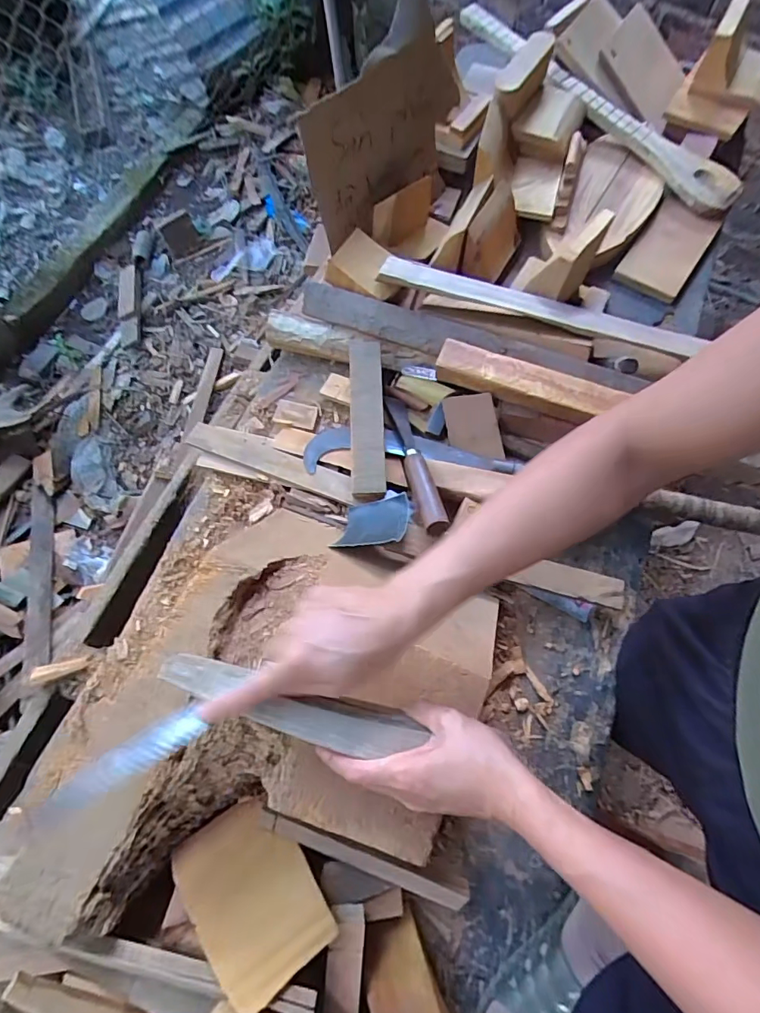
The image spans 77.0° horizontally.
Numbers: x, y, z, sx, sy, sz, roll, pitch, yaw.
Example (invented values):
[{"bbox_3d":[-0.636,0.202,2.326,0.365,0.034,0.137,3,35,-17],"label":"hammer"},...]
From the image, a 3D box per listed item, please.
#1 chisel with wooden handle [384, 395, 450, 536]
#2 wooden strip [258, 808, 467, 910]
[{"bbox_3d":[0.047,-0.071,0.680,0.034,0.031,0.271,-9,51,-6],"label":"chisel with wooden handle"},{"bbox_3d":[-0.019,0.357,0.484,0.219,0.026,0.025,19,68,5],"label":"wooden strip"}]

